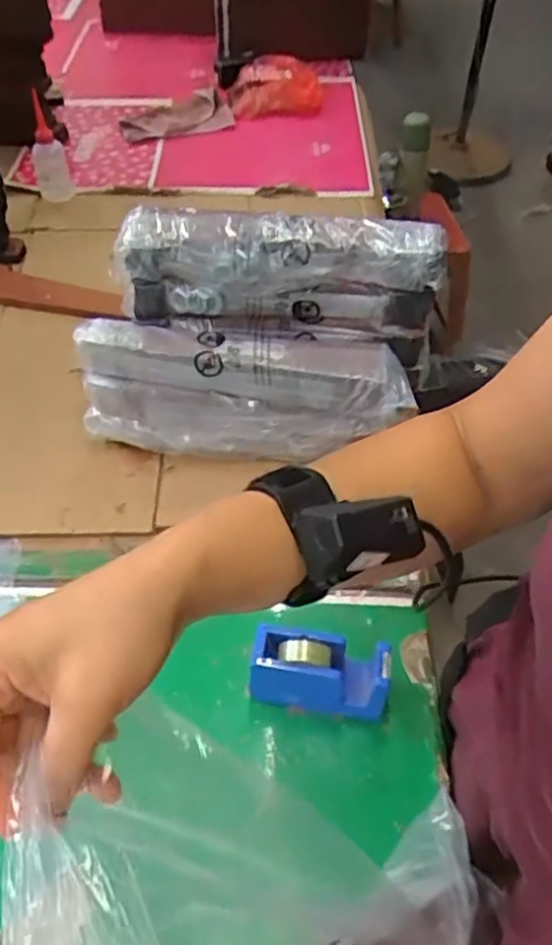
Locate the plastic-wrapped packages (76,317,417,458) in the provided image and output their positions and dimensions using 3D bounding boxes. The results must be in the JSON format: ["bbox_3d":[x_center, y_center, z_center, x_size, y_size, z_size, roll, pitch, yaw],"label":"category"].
[{"bbox_3d":[-0.044,-0.093,0.842,0.374,0.150,0.107,5,51,3],"label":"plastic-wrapped packages"}]

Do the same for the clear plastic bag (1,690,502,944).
[{"bbox_3d":[0.024,0.243,0.386,0.074,0.374,0.168,-39,50,21],"label":"clear plastic bag"}]

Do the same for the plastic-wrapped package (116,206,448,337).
[{"bbox_3d":[0.002,-0.234,0.801,0.370,0.114,0.069,3,51,1],"label":"plastic-wrapped package"}]

